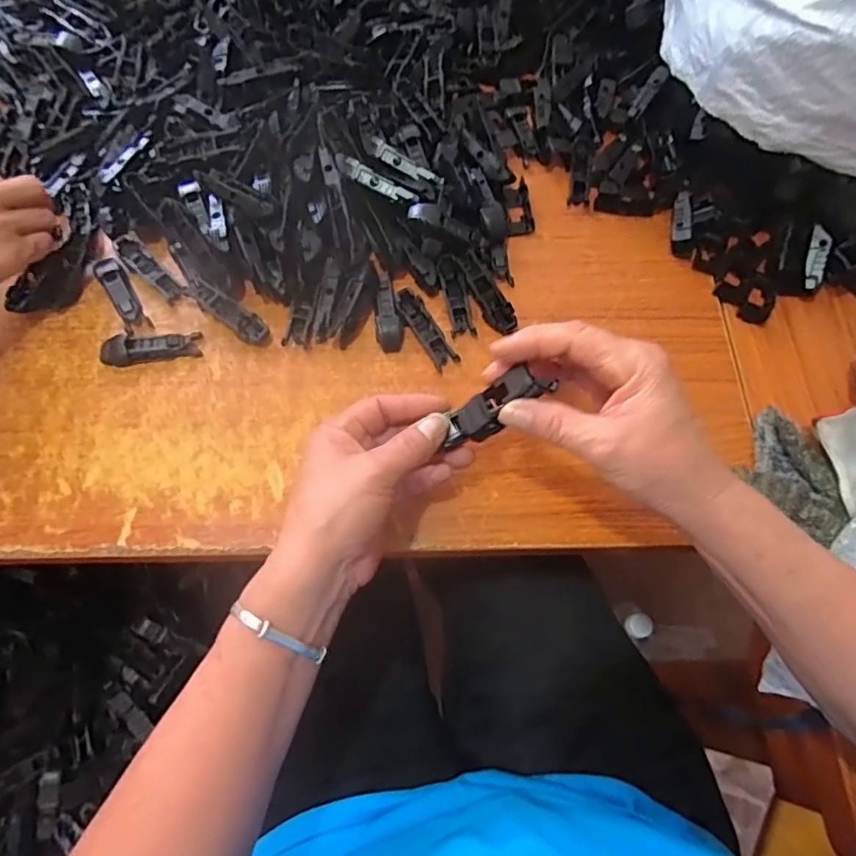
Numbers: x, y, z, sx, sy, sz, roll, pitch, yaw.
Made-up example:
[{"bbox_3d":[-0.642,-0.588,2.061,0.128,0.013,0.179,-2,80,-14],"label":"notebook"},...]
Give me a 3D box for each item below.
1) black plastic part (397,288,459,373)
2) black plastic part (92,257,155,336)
[{"bbox_3d":[-0.001,-0.077,0.444,0.021,0.014,0.068,-31,73,-14],"label":"black plastic part"},{"bbox_3d":[-0.239,-0.105,0.447,0.020,0.008,0.066,-30,73,-14],"label":"black plastic part"}]

